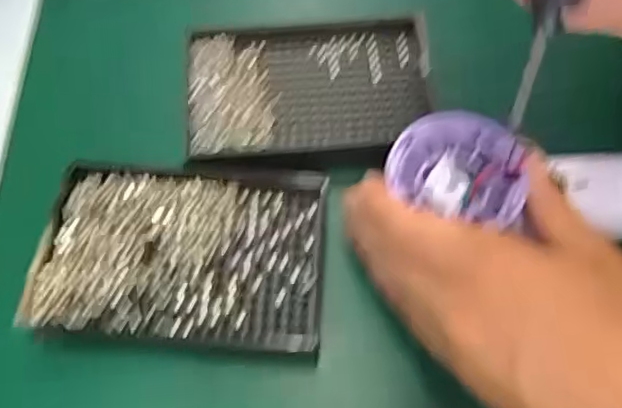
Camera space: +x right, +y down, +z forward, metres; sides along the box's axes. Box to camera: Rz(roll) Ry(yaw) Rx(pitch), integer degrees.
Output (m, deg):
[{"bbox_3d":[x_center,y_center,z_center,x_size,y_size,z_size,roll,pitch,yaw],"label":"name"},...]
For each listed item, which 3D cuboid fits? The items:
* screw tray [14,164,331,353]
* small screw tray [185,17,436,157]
[{"bbox_3d":[-0.063,0.022,0.312,0.137,0.010,0.092,4,62,1],"label":"screw tray"},{"bbox_3d":[-0.001,-0.069,0.361,0.136,0.011,0.085,-7,62,-4],"label":"small screw tray"}]

